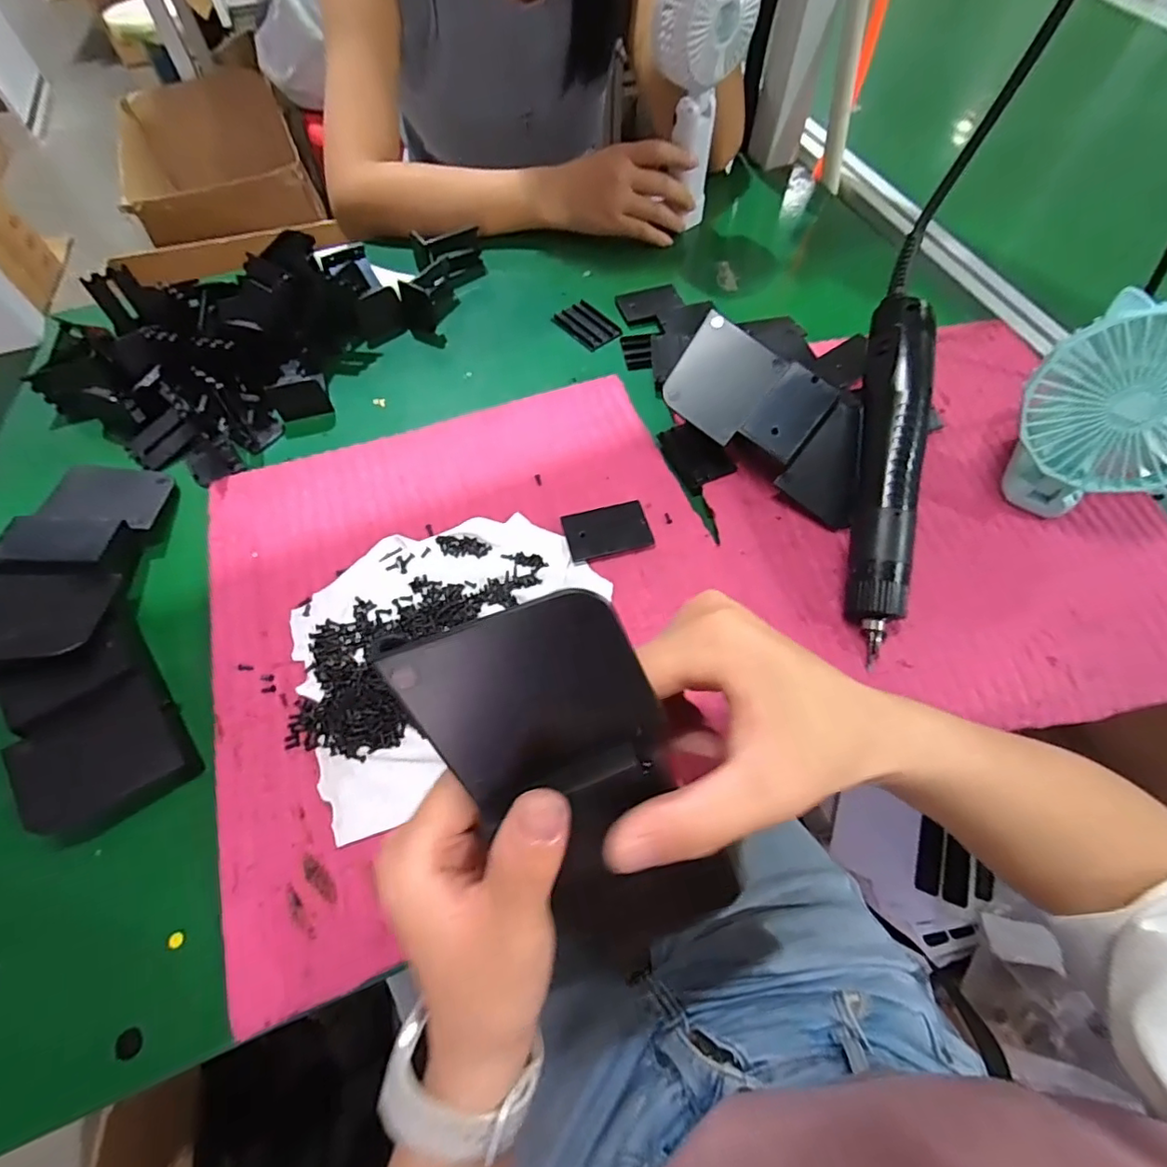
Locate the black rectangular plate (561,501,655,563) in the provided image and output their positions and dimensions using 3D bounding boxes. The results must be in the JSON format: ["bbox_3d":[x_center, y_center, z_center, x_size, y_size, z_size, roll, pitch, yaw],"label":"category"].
[{"bbox_3d":[0.016,-0.034,0.379,0.055,0.005,0.035,-13,62,-7],"label":"black rectangular plate"}]

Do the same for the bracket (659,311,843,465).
[{"bbox_3d":[0.108,-0.127,0.380,0.100,0.004,0.068,39,94,13],"label":"bracket"}]

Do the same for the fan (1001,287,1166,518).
[{"bbox_3d":[0.312,-0.094,0.340,0.097,0.131,0.044,29,66,15],"label":"fan"}]

